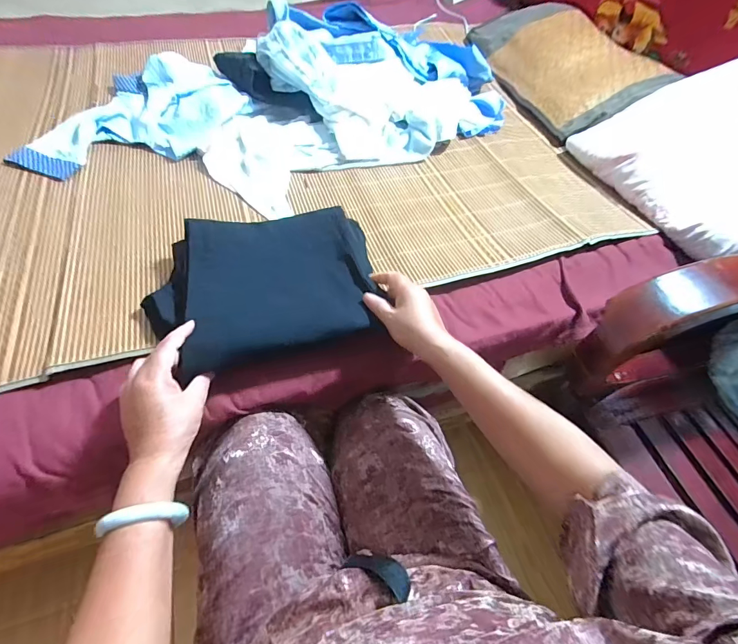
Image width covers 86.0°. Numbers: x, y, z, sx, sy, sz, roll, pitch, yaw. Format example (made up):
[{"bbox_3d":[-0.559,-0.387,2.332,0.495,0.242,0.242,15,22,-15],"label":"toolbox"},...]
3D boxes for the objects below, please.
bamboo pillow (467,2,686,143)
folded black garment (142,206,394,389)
[{"bbox_3d":[0.523,-0.713,1.069,0.338,0.056,0.649,-21,54,7],"label":"bamboo pillow"},{"bbox_3d":[-0.142,-0.055,0.550,0.296,0.051,0.223,-11,55,-13],"label":"folded black garment"}]

